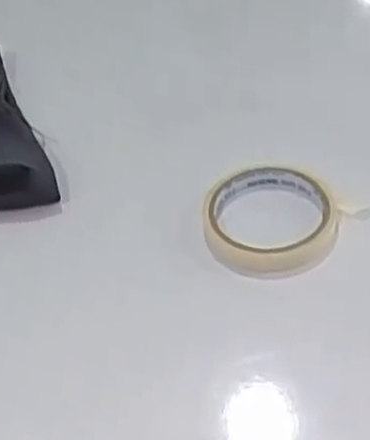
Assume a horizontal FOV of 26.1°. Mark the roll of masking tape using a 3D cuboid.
[{"bbox_3d":[0.058,-0.003,0.541,0.087,0.024,0.090,-1,44,9],"label":"roll of masking tape"}]

